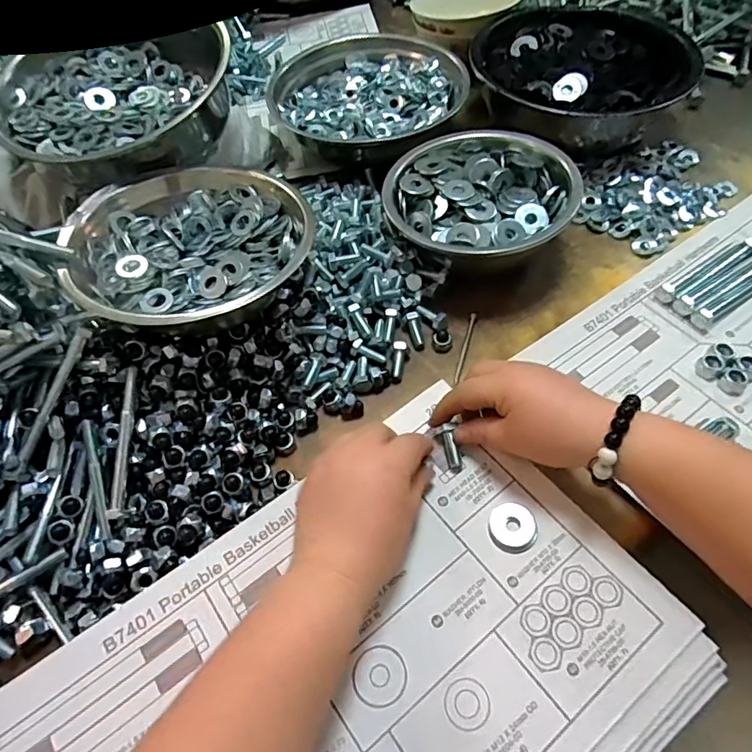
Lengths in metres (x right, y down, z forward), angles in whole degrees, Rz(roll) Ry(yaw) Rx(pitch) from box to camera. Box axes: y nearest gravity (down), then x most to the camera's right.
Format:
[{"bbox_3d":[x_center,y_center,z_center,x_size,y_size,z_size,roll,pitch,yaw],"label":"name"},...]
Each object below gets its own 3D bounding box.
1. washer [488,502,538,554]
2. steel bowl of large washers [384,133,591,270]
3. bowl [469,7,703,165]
[{"bbox_3d":[0.089,0.098,0.338,0.030,0.004,0.031,-1,57,2],"label":"washer"},{"bbox_3d":[0.095,-0.161,0.502,0.171,0.066,0.172,-19,58,-9],"label":"steel bowl of large washers"},{"bbox_3d":[0.233,-0.340,0.605,0.222,0.074,0.199,-32,62,-17],"label":"bowl"}]

